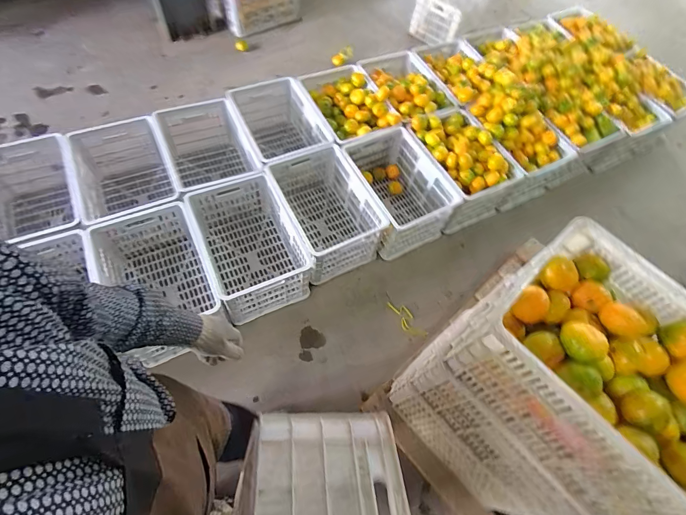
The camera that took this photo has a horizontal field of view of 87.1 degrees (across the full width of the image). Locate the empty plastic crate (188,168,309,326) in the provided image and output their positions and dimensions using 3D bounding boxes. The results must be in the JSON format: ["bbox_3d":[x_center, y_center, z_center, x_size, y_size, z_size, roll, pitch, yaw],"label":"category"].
[{"bbox_3d":[-0.390,-0.040,1.507,0.367,0.263,0.505,-22,67,-15],"label":"empty plastic crate"}]

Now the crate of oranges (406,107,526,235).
[{"bbox_3d":[0.561,-0.453,1.775,0.363,0.313,0.502,-21,67,-14],"label":"crate of oranges"}]

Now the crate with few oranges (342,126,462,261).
[{"bbox_3d":[0.250,-0.306,1.716,0.368,0.267,0.521,-20,67,-14],"label":"crate with few oranges"}]

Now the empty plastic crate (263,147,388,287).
[{"bbox_3d":[-0.083,-0.215,1.617,0.359,0.244,0.546,-22,67,-15],"label":"empty plastic crate"}]

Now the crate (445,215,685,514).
[{"bbox_3d":[0.519,0.230,0.697,0.362,0.249,0.485,-40,73,-21],"label":"crate"}]

